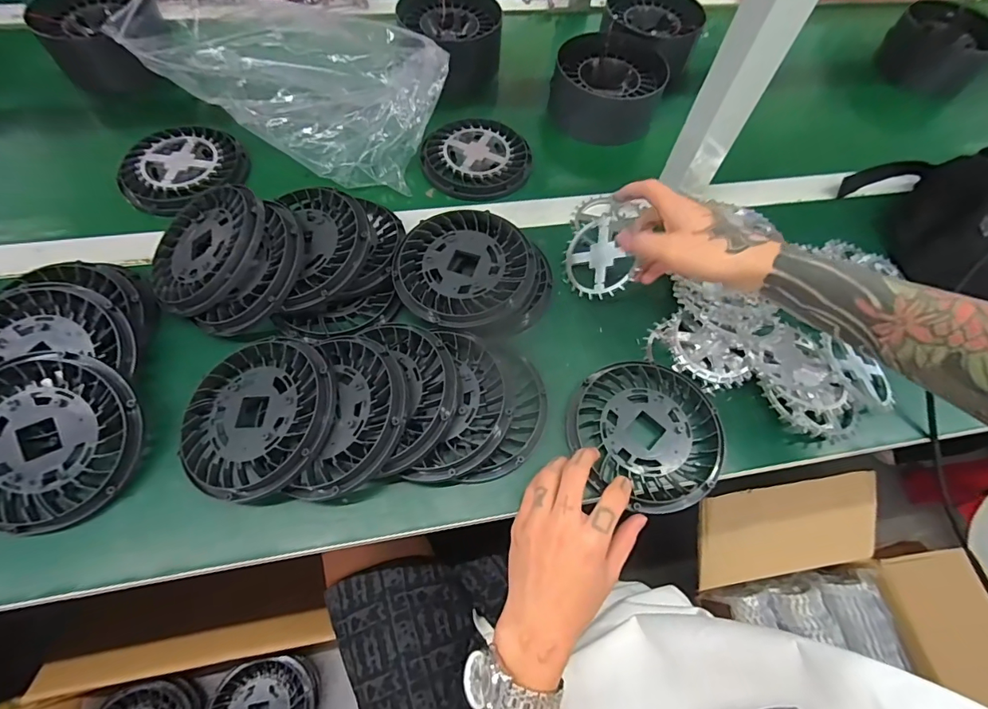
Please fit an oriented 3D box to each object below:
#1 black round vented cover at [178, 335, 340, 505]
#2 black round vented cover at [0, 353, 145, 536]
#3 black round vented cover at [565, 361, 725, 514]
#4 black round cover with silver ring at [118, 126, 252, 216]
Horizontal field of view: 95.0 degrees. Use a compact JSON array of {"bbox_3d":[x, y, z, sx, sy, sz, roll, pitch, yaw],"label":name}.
[{"bbox_3d":[-0.189,0.048,0.364,0.127,0.014,0.124,-5,67,12],"label":"black round vented cover"},{"bbox_3d":[-0.344,0.065,0.350,0.128,0.023,0.128,1,80,-5],"label":"black round vented cover"},{"bbox_3d":[0.133,0.068,0.396,0.126,0.015,0.127,1,61,-2],"label":"black round vented cover"},{"bbox_3d":[-0.352,-0.211,0.517,0.126,0.020,0.124,1,63,-2],"label":"black round cover with silver ring"}]

